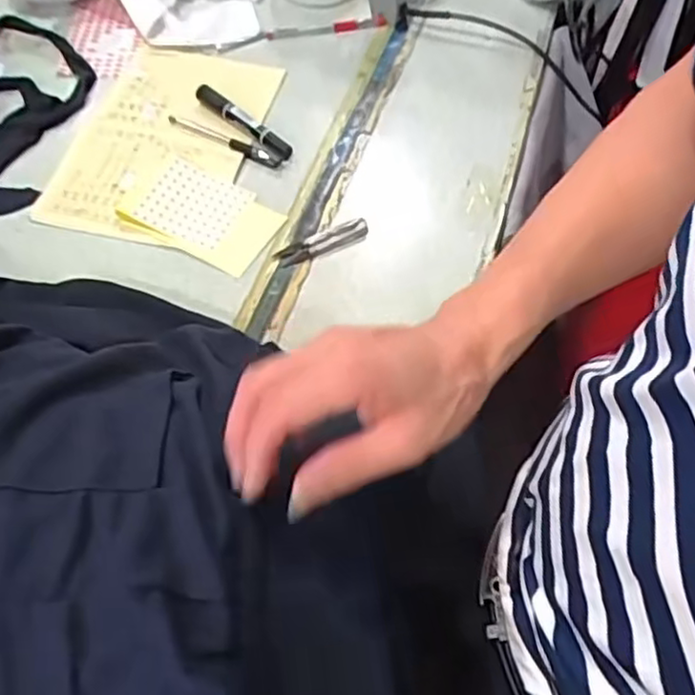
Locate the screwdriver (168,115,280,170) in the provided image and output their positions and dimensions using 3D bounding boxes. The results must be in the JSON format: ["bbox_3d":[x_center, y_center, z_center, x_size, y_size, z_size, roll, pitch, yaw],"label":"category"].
[{"bbox_3d":[-0.139,-0.226,0.780,0.145,0.013,0.020,27,61,16],"label":"screwdriver"}]

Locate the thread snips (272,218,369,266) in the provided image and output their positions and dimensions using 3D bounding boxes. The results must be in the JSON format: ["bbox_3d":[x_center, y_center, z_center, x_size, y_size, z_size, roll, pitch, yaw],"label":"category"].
[{"bbox_3d":[-0.024,-0.103,0.703,0.097,0.006,0.028,-25,60,-16],"label":"thread snips"}]

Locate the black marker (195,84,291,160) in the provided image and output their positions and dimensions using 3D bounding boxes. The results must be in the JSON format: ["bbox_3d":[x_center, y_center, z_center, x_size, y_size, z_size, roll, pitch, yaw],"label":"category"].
[{"bbox_3d":[-0.117,-0.252,0.783,0.145,0.025,0.019,38,64,22],"label":"black marker"}]

